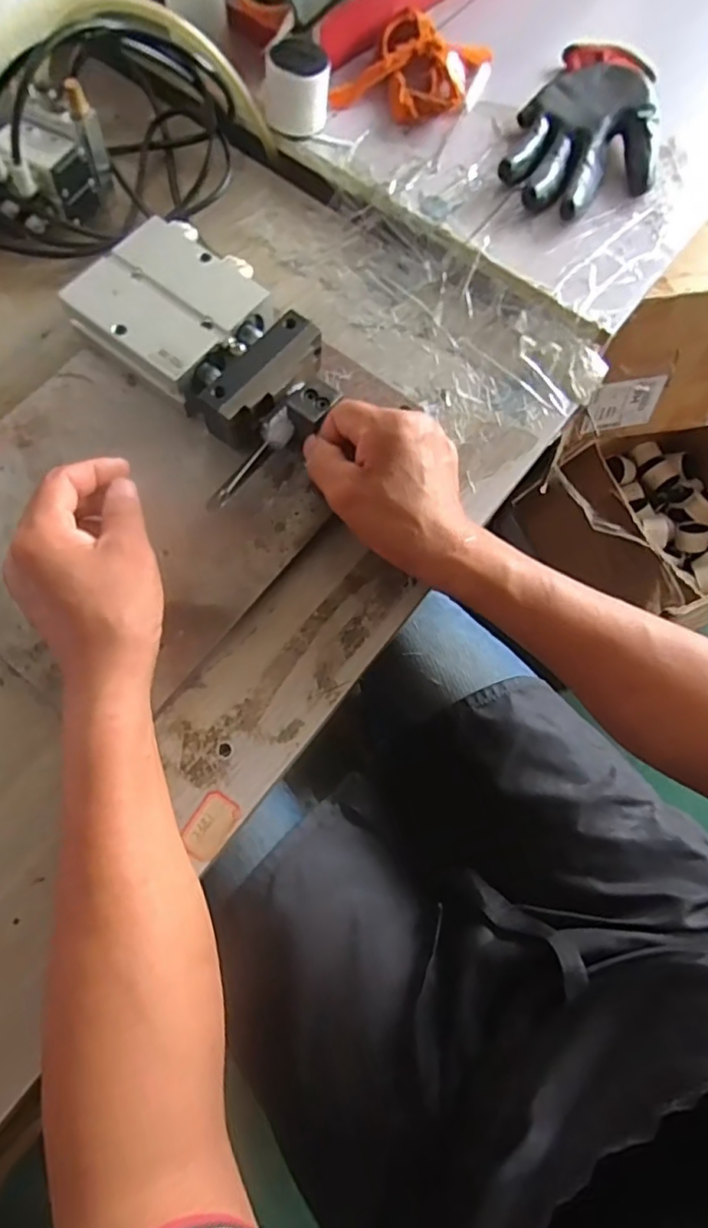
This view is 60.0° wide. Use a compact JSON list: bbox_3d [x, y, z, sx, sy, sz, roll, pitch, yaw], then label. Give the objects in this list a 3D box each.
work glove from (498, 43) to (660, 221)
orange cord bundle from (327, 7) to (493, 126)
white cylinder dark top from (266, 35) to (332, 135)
[{"bbox_3d":[0.199,-0.410,0.513,0.114,0.028,0.204,18,73,4],"label":"work glove"},{"bbox_3d":[0.052,-0.466,0.526,0.098,0.024,0.116,25,73,6],"label":"orange cord bundle"},{"bbox_3d":[-0.045,-0.422,0.494,0.052,0.052,0.046,-2,72,-3],"label":"white cylinder dark top"}]

